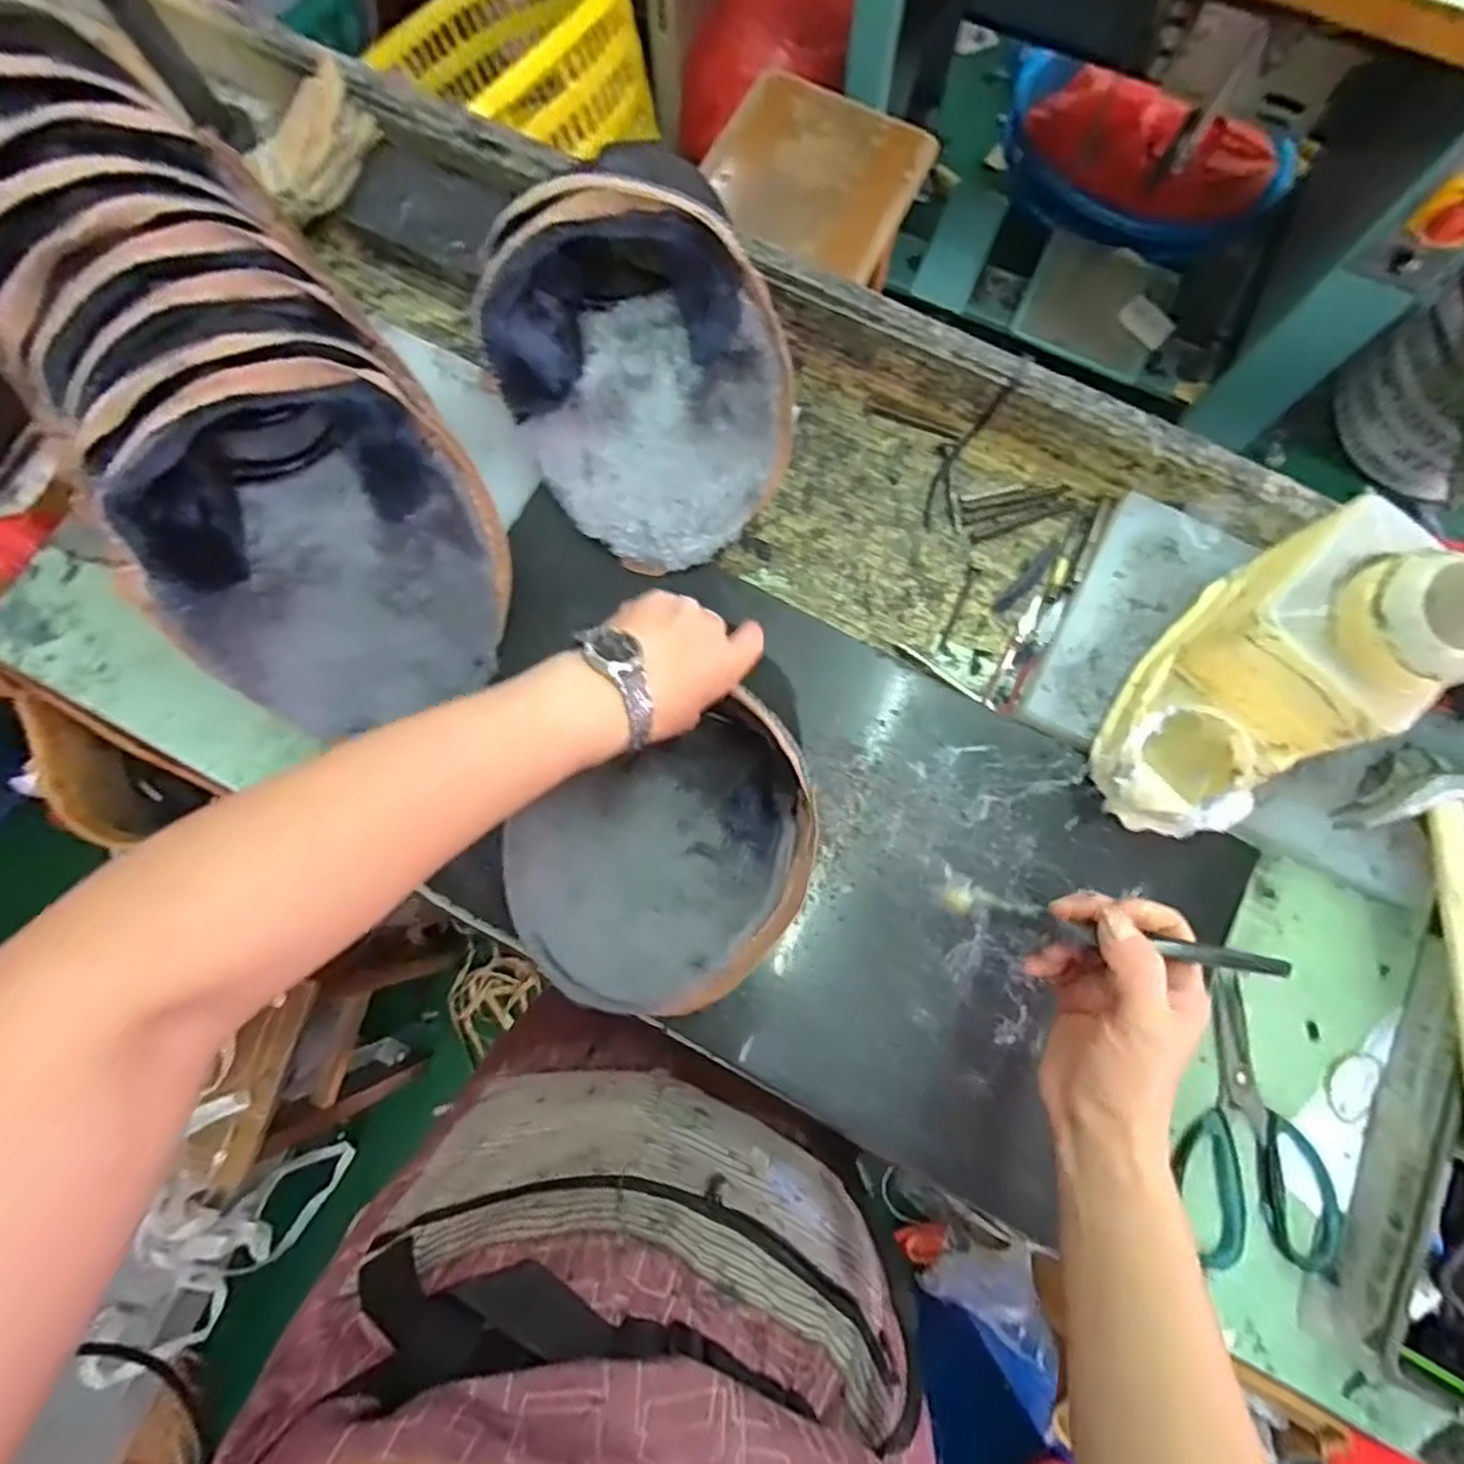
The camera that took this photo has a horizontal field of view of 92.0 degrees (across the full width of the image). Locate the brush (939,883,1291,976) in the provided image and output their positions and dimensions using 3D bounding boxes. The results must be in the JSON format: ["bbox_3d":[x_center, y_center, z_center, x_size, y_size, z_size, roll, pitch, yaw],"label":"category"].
[{"bbox_3d":[0.174,0.094,0.331,0.143,0.012,0.012,9,78,21],"label":"brush"}]

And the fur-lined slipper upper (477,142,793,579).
[{"bbox_3d":[-0.068,-0.268,0.494,0.189,0.128,0.271,-20,79,-4],"label":"fur-lined slipper upper"}]

